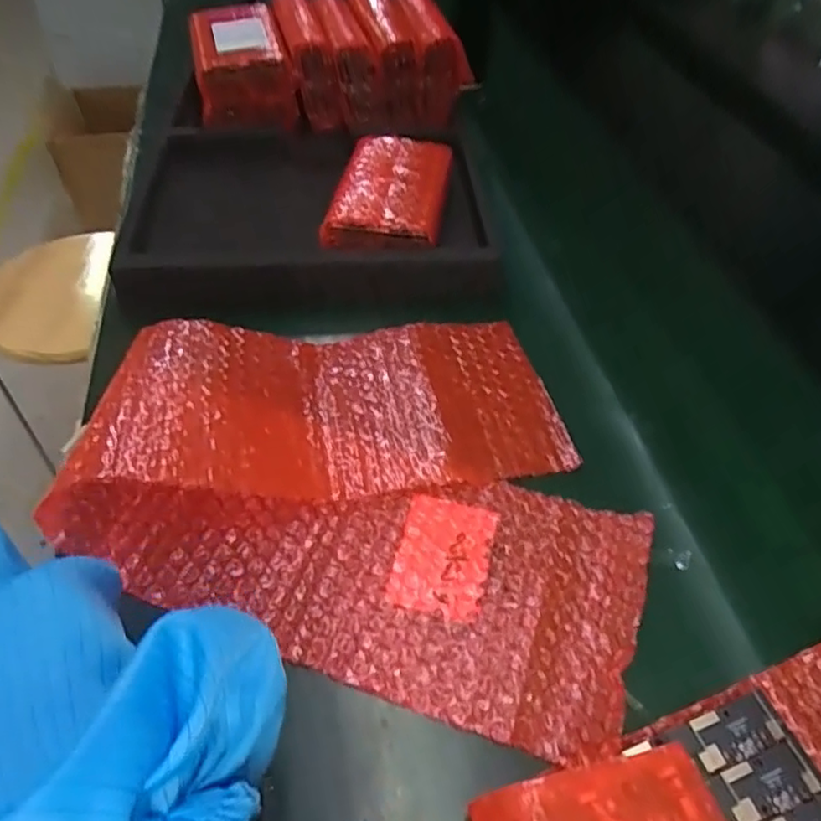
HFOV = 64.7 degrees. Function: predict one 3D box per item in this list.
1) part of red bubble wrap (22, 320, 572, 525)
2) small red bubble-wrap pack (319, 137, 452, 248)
[{"bbox_3d":[-0.053,-0.011,0.404,0.295,0.049,0.143,-7,49,-7],"label":"part of red bubble wrap"},{"bbox_3d":[-0.016,-0.184,0.540,0.086,0.027,0.148,7,48,5],"label":"small red bubble-wrap pack"}]

